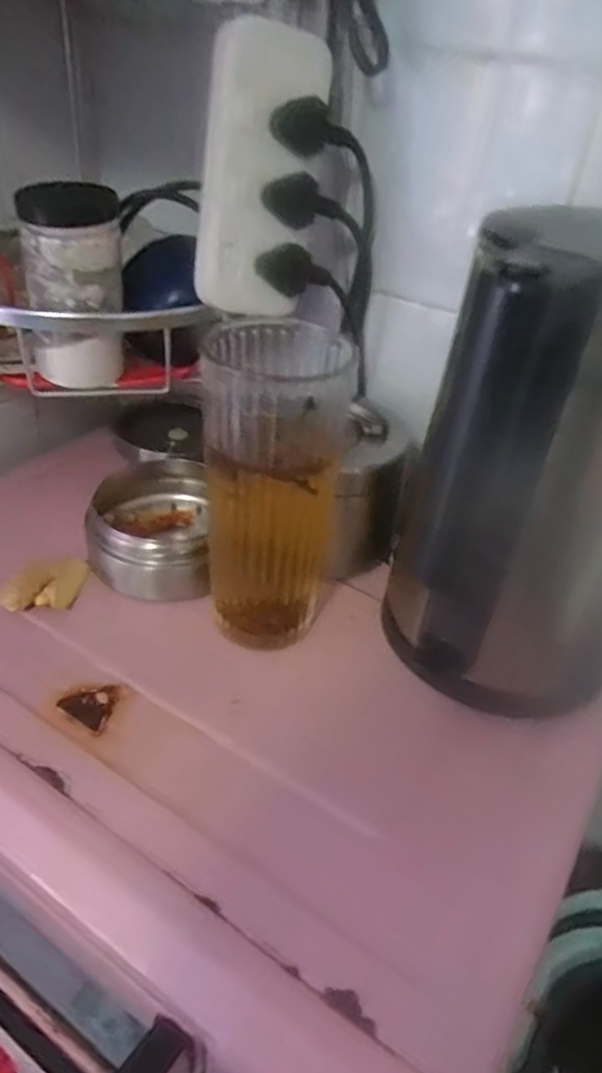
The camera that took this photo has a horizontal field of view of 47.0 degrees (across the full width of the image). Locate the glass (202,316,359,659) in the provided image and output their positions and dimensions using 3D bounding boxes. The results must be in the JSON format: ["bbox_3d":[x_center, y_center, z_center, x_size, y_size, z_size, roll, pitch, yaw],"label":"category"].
[{"bbox_3d":[-0.016,-0.022,0.422,0.080,0.193,0.082,1,36,-5],"label":"glass"}]

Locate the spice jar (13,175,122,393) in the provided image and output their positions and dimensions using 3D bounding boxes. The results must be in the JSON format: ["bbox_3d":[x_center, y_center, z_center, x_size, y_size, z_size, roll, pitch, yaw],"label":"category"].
[{"bbox_3d":[-0.157,-0.170,0.482,0.067,0.127,0.056,-5,37,-13],"label":"spice jar"}]

